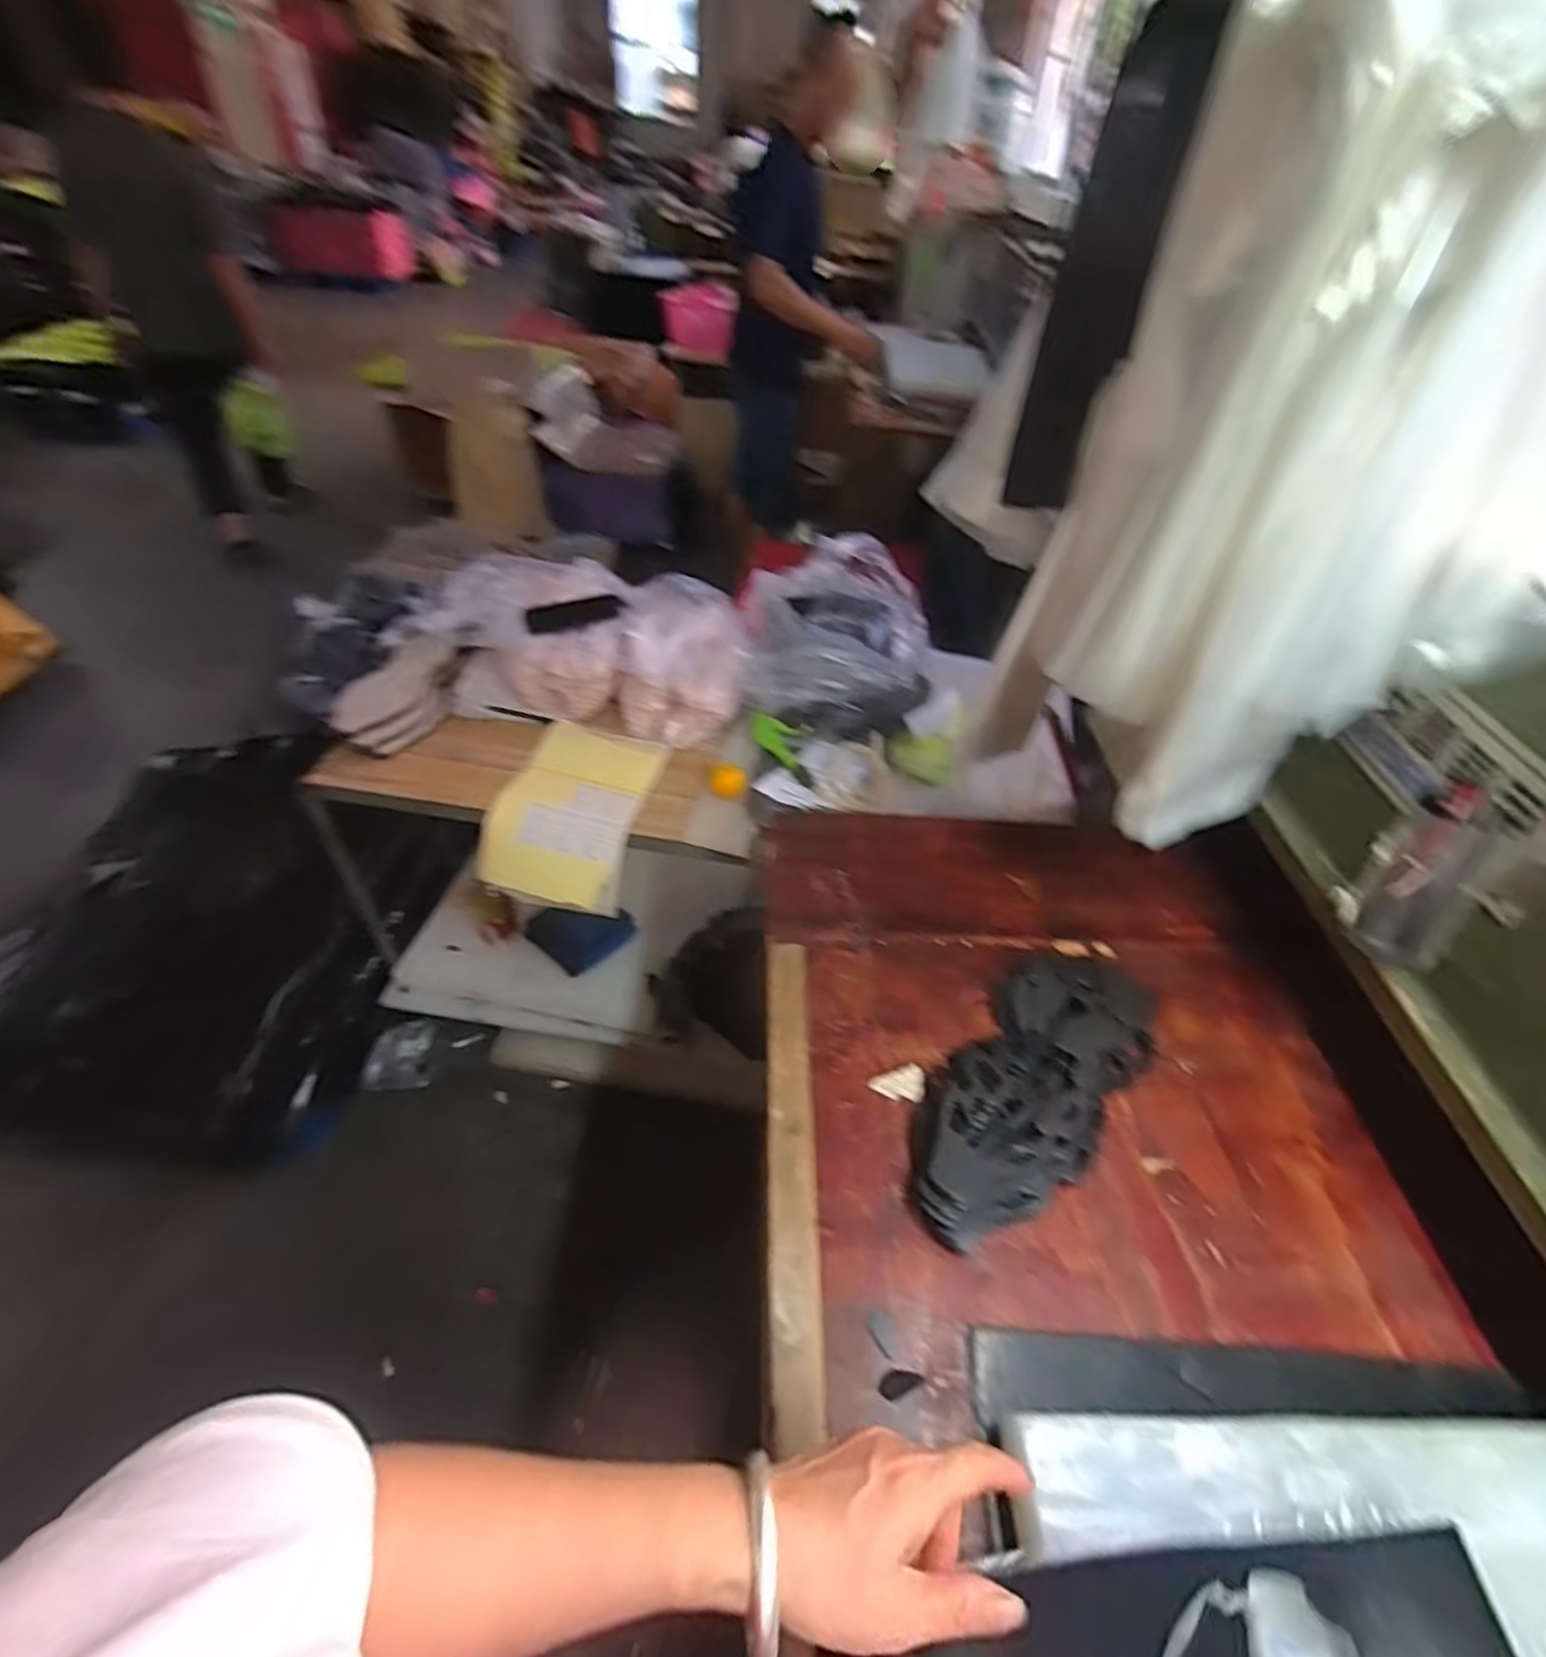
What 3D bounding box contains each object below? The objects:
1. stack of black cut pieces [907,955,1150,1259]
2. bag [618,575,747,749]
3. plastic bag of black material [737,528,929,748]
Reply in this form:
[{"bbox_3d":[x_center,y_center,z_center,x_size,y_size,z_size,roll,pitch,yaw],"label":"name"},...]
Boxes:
[{"bbox_3d":[0.222,0.213,0.627,0.136,0.035,0.305,34,50,27],"label":"stack of black cut pieces"},{"bbox_3d":[-0.163,-0.307,1.343,0.217,0.178,0.285,2,44,-4],"label":"bag"},{"bbox_3d":[0.128,-0.345,1.274,0.314,0.229,0.378,18,45,13],"label":"plastic bag of black material"}]

